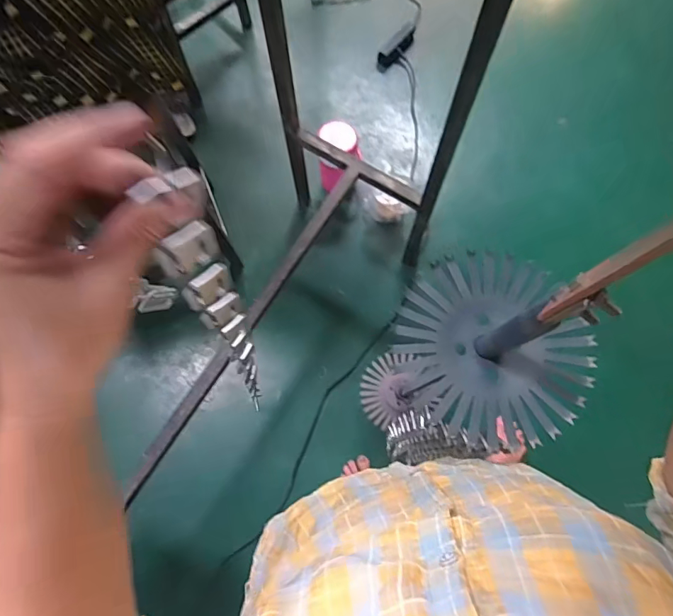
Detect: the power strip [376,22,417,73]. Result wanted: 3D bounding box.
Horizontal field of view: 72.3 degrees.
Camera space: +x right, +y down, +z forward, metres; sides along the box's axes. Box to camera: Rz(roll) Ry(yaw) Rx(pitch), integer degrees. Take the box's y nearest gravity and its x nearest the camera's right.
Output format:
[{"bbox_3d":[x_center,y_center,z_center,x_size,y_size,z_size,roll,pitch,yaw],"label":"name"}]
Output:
[{"bbox_3d":[0.203,-0.882,1.543,0.066,0.043,0.203,40,79,11],"label":"power strip"}]

